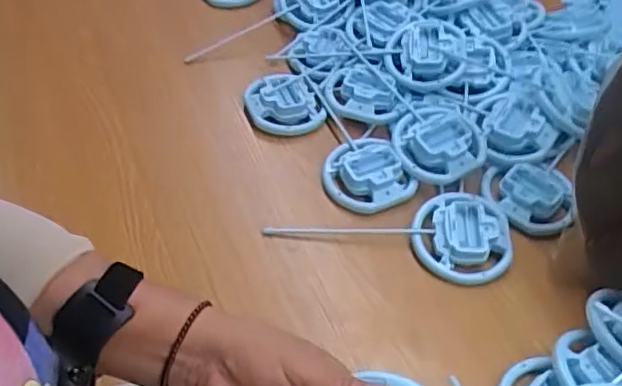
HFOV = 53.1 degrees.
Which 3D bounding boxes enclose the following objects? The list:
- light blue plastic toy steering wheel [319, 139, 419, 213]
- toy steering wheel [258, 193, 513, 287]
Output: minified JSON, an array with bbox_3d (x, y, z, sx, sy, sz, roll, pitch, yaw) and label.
[{"bbox_3d":[0.059,-0.025,0.693,0.085,0.031,0.101,-18,53,-17],"label":"light blue plastic toy steering wheel"},{"bbox_3d":[0.080,0.036,0.636,0.239,0.031,0.095,5,50,2],"label":"toy steering wheel"}]

